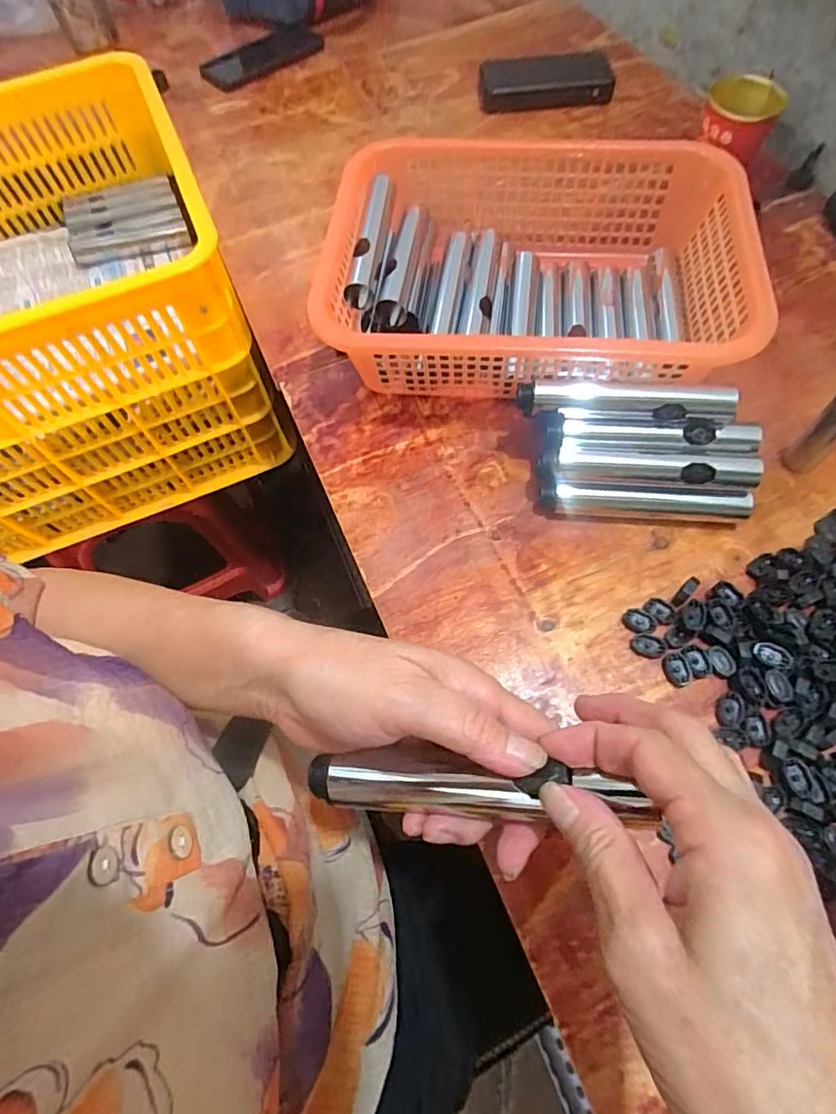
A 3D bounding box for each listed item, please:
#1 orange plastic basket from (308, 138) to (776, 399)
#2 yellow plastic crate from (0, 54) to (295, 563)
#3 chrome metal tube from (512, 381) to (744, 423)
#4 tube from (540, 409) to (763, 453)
[{"bbox_3d":[0.094,-0.240,0.471,0.336,0.094,0.249,3,65,5],"label":"orange plastic basket"},{"bbox_3d":[-0.534,-0.256,0.652,0.615,0.305,0.409,-21,65,-6],"label":"yellow plastic crate"},{"bbox_3d":[0.151,-0.115,0.392,0.150,0.023,0.020,5,65,6],"label":"chrome metal tube"},{"bbox_3d":[0.170,-0.092,0.395,0.151,0.018,0.019,5,65,6],"label":"tube"}]

